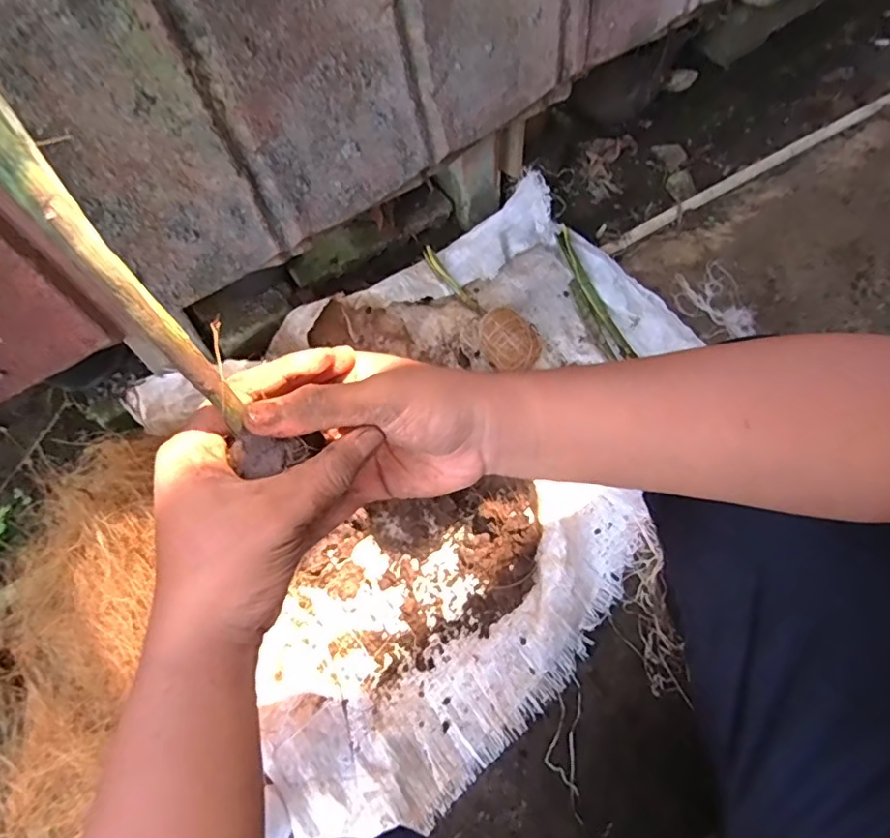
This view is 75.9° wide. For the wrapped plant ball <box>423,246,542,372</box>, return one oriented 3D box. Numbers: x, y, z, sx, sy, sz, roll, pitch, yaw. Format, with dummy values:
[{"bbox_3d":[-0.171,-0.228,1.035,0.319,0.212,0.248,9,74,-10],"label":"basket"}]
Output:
[{"bbox_3d":[0.038,-0.173,0.863,0.068,0.057,0.262,-38,73,-14],"label":"wrapped plant ball"}]

